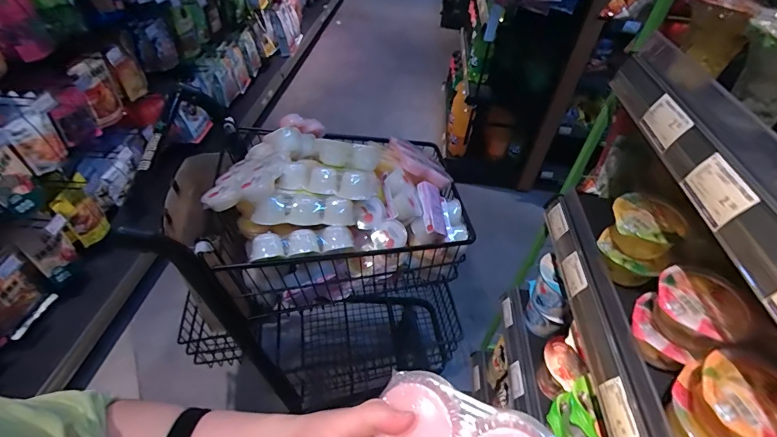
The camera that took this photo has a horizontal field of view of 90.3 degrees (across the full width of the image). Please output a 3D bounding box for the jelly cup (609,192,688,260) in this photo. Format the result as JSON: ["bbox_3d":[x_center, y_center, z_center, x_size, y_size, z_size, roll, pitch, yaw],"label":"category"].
[{"bbox_3d":[0.329,0.015,0.506,0.080,0.058,0.089,30,49,22],"label":"jelly cup"}]

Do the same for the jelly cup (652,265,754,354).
[{"bbox_3d":[0.325,0.103,0.420,0.089,0.063,0.079,-22,52,-26],"label":"jelly cup"}]

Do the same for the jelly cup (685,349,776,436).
[{"bbox_3d":[0.313,0.174,0.347,0.082,0.057,0.083,3,45,-3],"label":"jelly cup"}]

